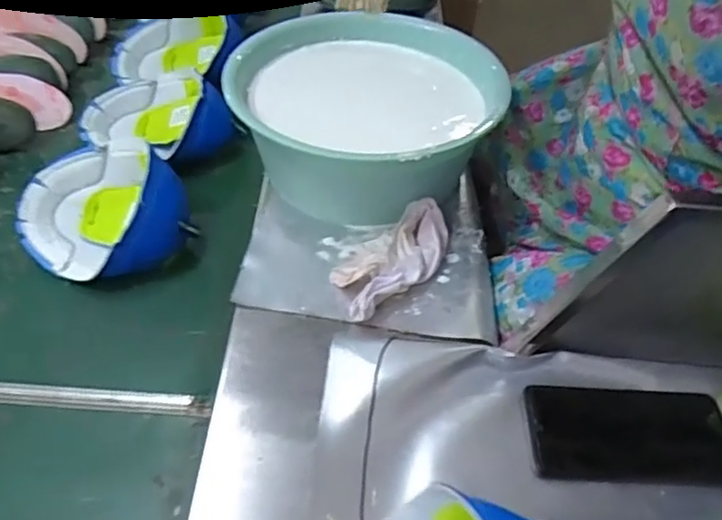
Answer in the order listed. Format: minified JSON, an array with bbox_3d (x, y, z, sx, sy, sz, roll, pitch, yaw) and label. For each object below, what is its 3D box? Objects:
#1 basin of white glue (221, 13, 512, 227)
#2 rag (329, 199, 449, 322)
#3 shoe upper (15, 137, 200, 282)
[{"bbox_3d":[0.008,-0.179,0.743,0.293,0.122,0.281,2,53,-2],"label":"basin of white glue"},{"bbox_3d":[0.029,0.000,0.643,0.157,0.039,0.084,-34,55,-29],"label":"rag"},{"bbox_3d":[-0.280,-0.056,0.670,0.156,0.079,0.185,-34,55,-29],"label":"shoe upper"}]

